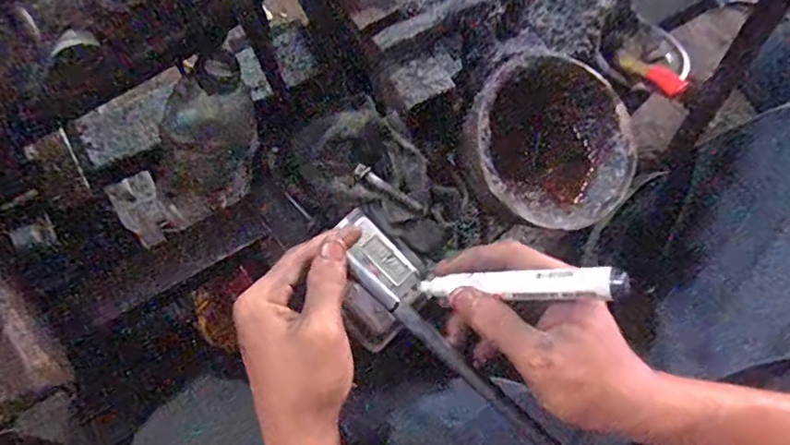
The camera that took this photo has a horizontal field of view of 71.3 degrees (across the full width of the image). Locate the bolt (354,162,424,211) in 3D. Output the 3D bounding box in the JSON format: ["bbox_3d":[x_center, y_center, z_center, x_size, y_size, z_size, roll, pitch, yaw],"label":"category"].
[{"bbox_3d":[-0.005,-0.025,0.406,0.057,0.007,0.011,31,75,-10],"label":"bolt"}]

